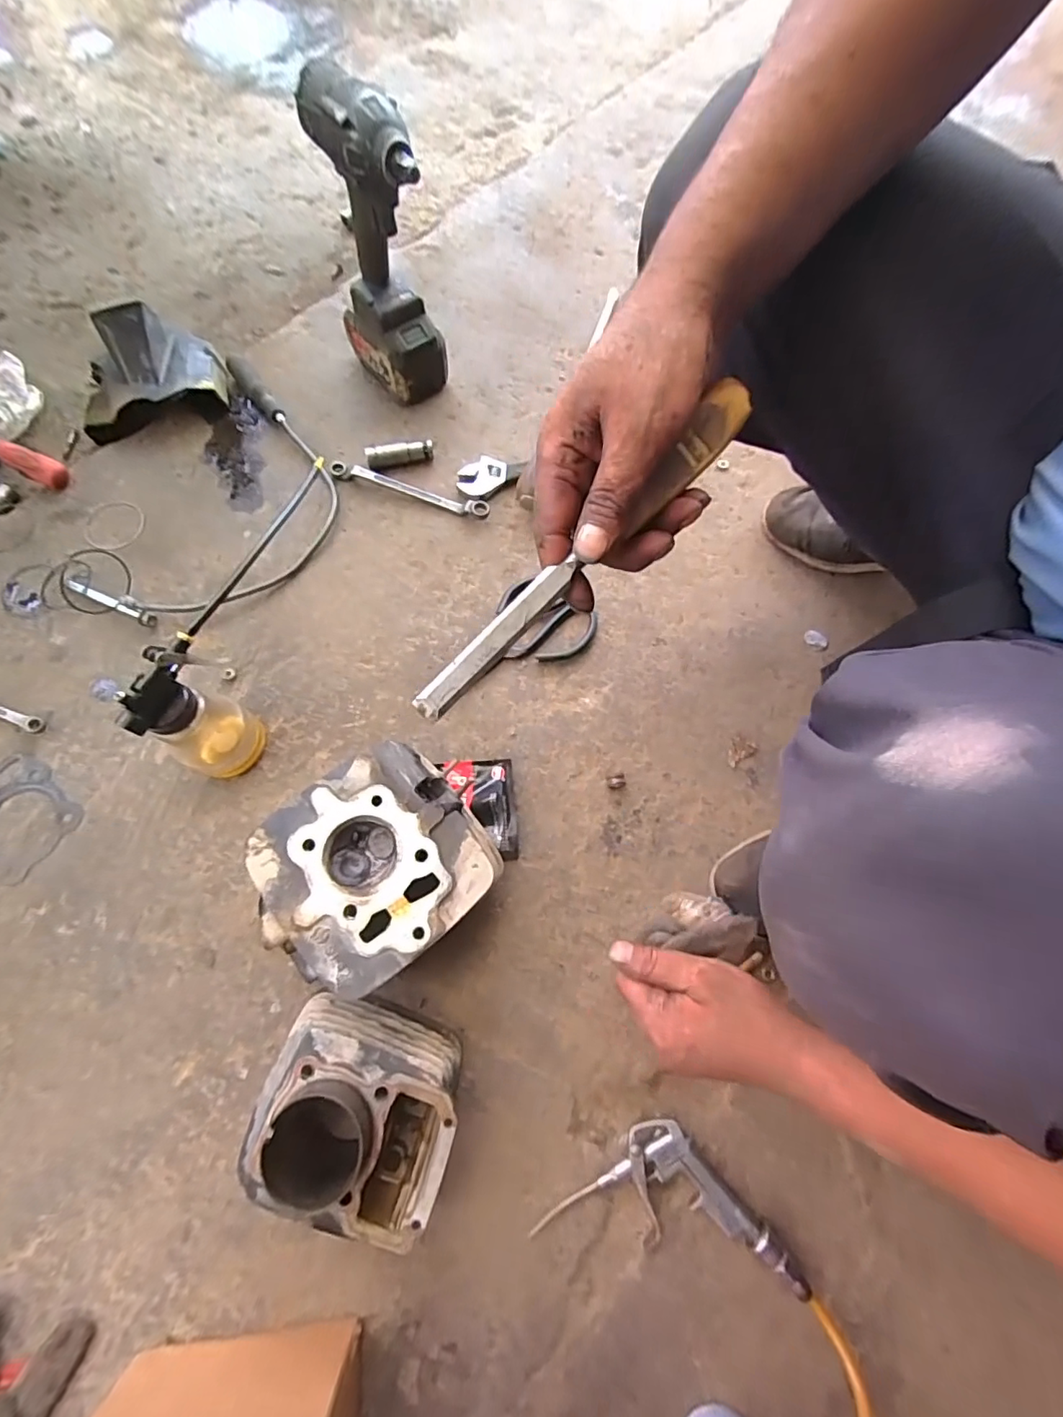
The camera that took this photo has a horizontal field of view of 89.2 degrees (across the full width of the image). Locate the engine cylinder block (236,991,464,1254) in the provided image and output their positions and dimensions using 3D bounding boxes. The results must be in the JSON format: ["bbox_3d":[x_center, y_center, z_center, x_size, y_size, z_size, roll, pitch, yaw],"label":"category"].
[{"bbox_3d":[-0.130,0.303,0.409,0.145,0.090,0.127,18,73,3],"label":"engine cylinder block"}]

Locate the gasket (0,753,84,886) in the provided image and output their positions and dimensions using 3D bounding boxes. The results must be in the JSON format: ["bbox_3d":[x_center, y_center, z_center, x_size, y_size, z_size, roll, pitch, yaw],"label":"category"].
[{"bbox_3d":[-0.482,0.094,0.502,0.117,0.004,0.085,38,71,9],"label":"gasket"}]

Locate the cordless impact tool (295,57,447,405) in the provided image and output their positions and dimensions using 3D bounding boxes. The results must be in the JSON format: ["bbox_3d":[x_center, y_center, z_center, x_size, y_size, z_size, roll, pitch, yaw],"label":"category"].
[{"bbox_3d":[-0.154,-0.460,0.565,0.070,0.270,0.130,-39,79,-13],"label":"cordless impact tool"}]

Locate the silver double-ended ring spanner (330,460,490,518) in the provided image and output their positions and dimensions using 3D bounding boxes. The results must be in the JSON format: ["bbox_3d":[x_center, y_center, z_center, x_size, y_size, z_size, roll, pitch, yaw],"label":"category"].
[{"bbox_3d":[-0.142,-0.254,0.617,0.194,0.016,0.019,19,72,4],"label":"silver double-ended ring spanner"}]

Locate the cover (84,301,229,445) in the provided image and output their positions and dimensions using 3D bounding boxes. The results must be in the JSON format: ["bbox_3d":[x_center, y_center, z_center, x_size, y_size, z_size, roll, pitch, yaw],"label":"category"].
[{"bbox_3d":[-0.456,-0.398,0.634,0.167,0.064,0.118,-13,74,-7],"label":"cover"}]

